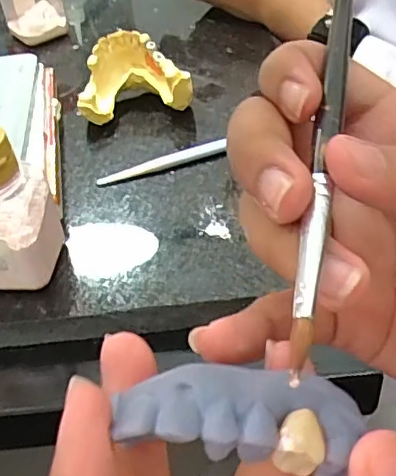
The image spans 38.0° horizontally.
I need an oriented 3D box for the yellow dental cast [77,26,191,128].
[{"bbox_3d":[-0.042,-0.104,0.374,0.069,0.042,0.049,-8,42,-2],"label":"yellow dental cast"}]

